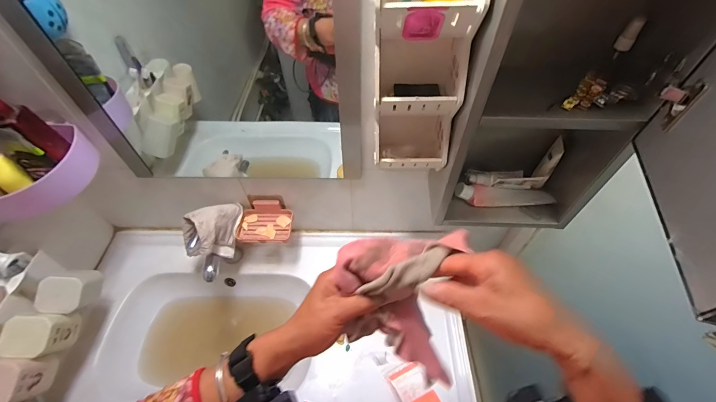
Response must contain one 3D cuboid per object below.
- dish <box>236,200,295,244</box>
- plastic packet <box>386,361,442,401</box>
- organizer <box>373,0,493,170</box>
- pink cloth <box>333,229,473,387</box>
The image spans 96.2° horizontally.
[{"bbox_3d":[-0.223,0.050,0.776,0.124,0.041,0.094,2,52,1],"label":"dish"},{"bbox_3d":[0.120,0.388,0.642,0.069,0.015,0.123,-24,56,-18],"label":"plastic packet"},{"bbox_3d":[0.084,-0.210,0.419,0.122,0.413,0.097,2,52,2],"label":"organizer"},{"bbox_3d":[0.040,0.106,0.348,0.130,0.122,0.113,9,52,7],"label":"pink cloth"}]

